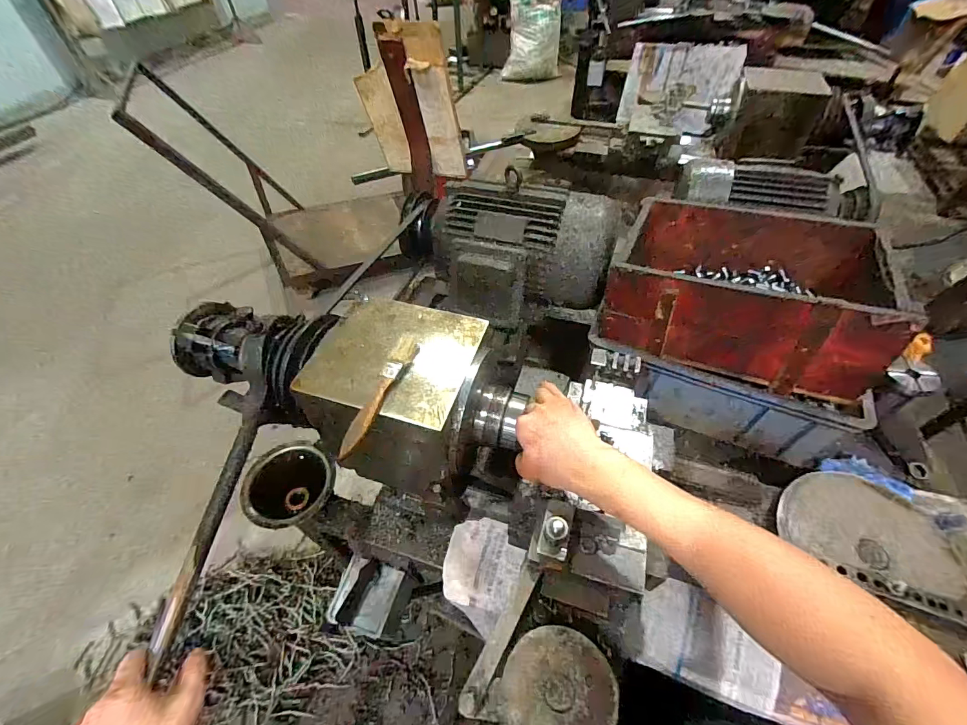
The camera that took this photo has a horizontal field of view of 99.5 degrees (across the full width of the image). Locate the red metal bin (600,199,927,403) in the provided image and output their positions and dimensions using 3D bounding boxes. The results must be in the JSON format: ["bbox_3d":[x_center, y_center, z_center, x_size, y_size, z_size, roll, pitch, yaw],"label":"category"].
[{"bbox_3d":[0.392,-0.120,0.627,0.354,0.147,0.258,23,54,19],"label":"red metal bin"}]

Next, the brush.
[{"bbox_3d":[-0.102,0.028,0.410,0.022,0.009,0.146,13,52,12],"label":"brush"}]

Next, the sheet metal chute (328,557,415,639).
[{"bbox_3d":[-0.172,0.346,0.607,0.107,0.040,0.093,11,51,11],"label":"sheet metal chute"}]

